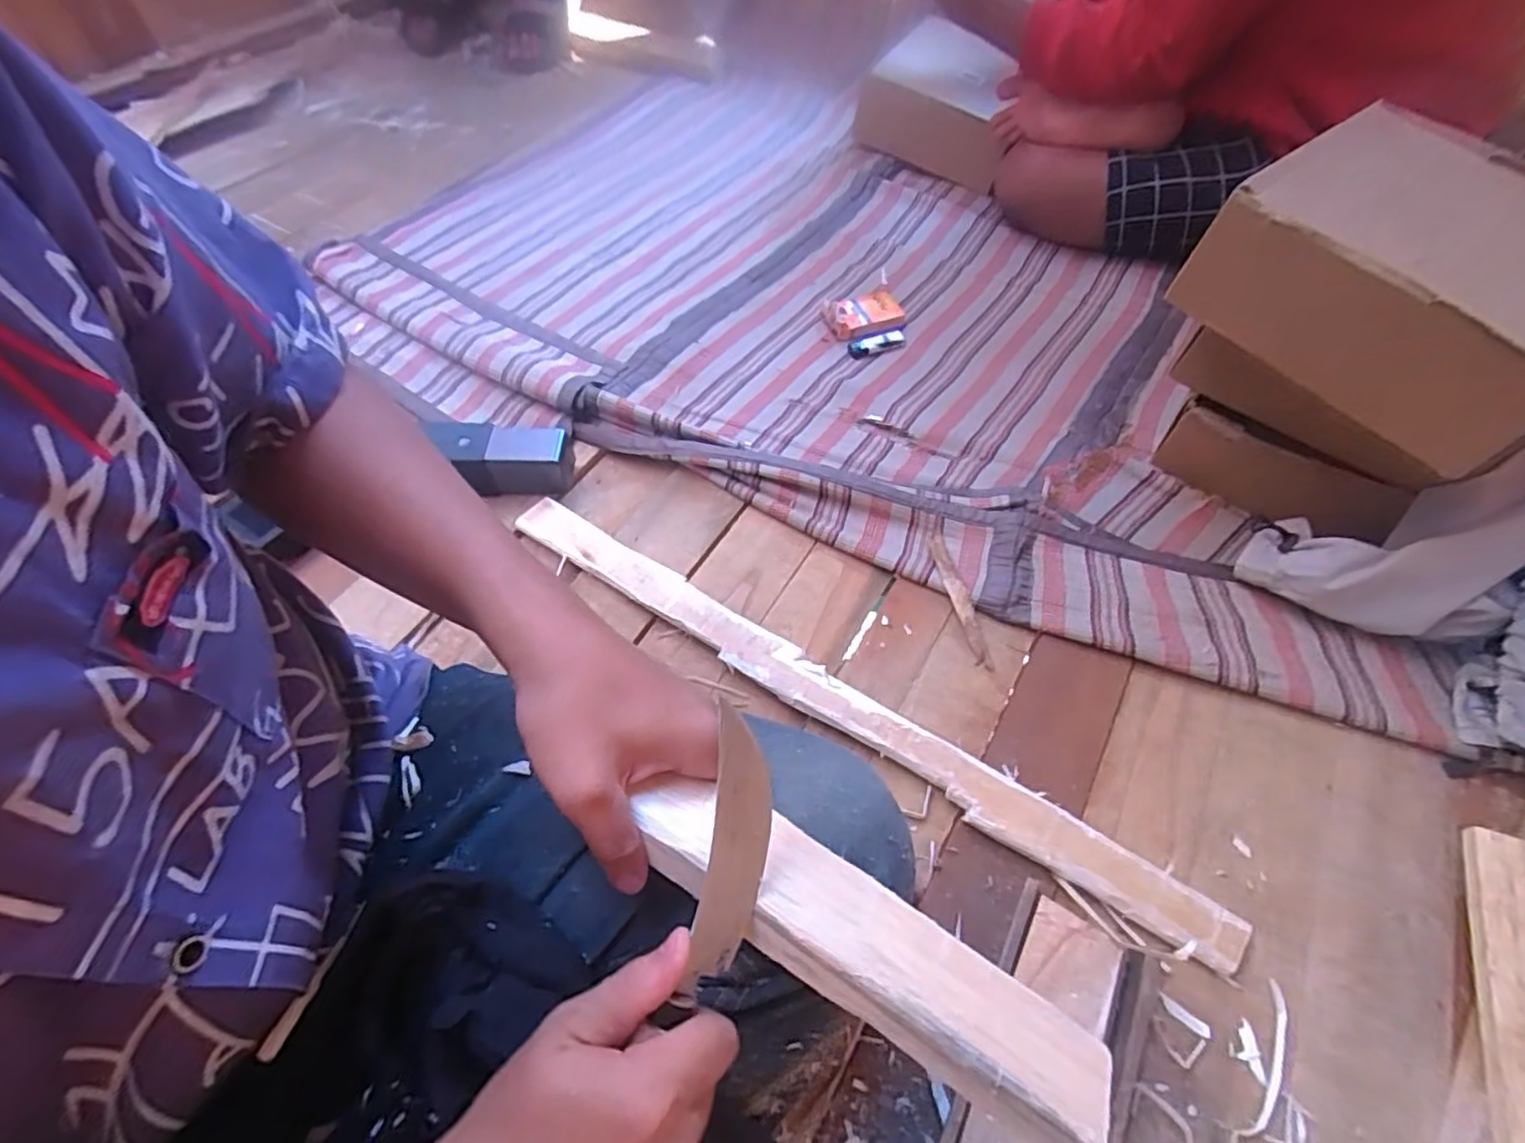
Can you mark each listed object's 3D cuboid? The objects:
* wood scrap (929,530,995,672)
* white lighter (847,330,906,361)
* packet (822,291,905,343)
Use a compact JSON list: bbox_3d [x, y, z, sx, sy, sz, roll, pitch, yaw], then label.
[{"bbox_3d":[0.191,0.022,0.632,0.019,0.013,0.150,-10,58,-9],"label":"wood scrap"},{"bbox_3d":[0.149,-0.292,0.847,0.078,0.011,0.026,-15,59,-12],"label":"white lighter"},{"bbox_3d":[0.135,-0.338,0.864,0.101,0.022,0.069,-22,61,-16],"label":"packet"}]

